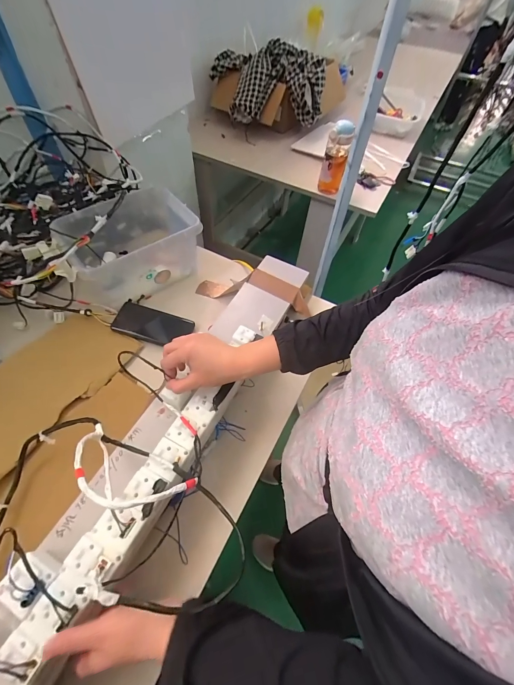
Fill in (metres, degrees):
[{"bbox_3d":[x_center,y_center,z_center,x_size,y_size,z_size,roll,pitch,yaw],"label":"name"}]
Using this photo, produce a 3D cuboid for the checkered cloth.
[{"bbox_3d":[0.040,-1.022,1.188,0.449,0.172,0.273,5,56,0],"label":"checkered cloth"}]

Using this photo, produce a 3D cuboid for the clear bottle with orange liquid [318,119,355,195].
[{"bbox_3d":[0.248,-0.587,0.963,0.069,0.194,0.062,16,57,7],"label":"clear bottle with orange liquid"}]

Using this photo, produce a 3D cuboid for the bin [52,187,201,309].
[{"bbox_3d":[-0.296,-0.231,0.703,0.279,0.141,0.233,-31,64,-22],"label":"bin"}]

